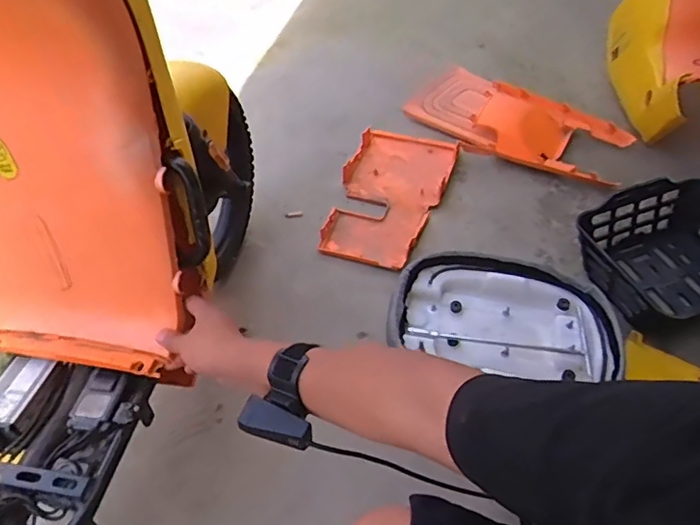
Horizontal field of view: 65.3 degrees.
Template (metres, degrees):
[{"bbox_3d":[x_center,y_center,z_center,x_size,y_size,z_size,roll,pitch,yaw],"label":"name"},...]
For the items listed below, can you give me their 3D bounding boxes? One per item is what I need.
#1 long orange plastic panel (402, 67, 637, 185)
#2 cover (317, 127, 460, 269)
[{"bbox_3d":[0.417,-0.354,1.375,0.532,0.062,0.276,30,53,21],"label":"long orange plastic panel"},{"bbox_3d":[0.091,-0.158,1.230,0.231,0.040,0.430,16,49,11],"label":"cover"}]

